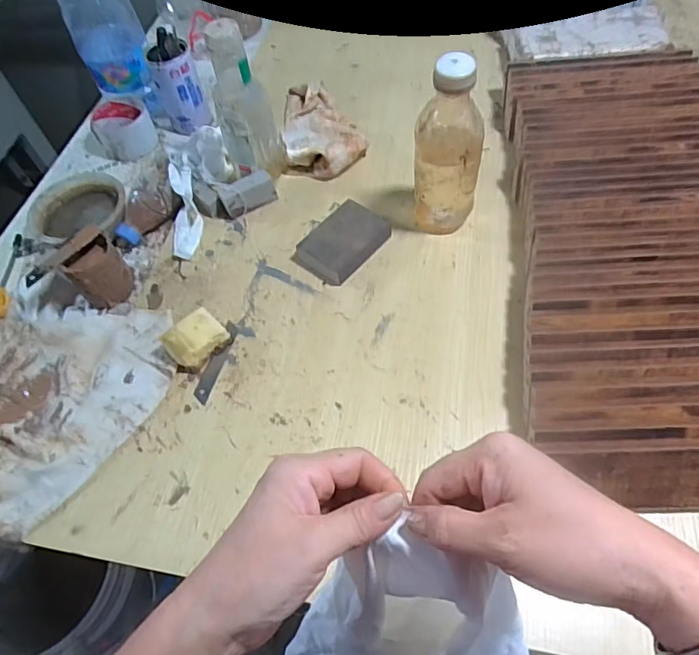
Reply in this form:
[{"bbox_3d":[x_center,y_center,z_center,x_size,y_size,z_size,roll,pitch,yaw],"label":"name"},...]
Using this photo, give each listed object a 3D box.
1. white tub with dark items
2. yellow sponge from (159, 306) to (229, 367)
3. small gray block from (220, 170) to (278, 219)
[{"bbox_3d":[-0.243,-0.346,0.756,0.059,0.128,0.053,-22,59,-9],"label":"white tub with dark items"},{"bbox_3d":[-0.163,0.014,0.564,0.043,0.030,0.059,37,67,23],"label":"yellow sponge"},{"bbox_3d":[-0.129,-0.170,0.678,0.066,0.036,0.031,-29,61,-14],"label":"small gray block"}]

